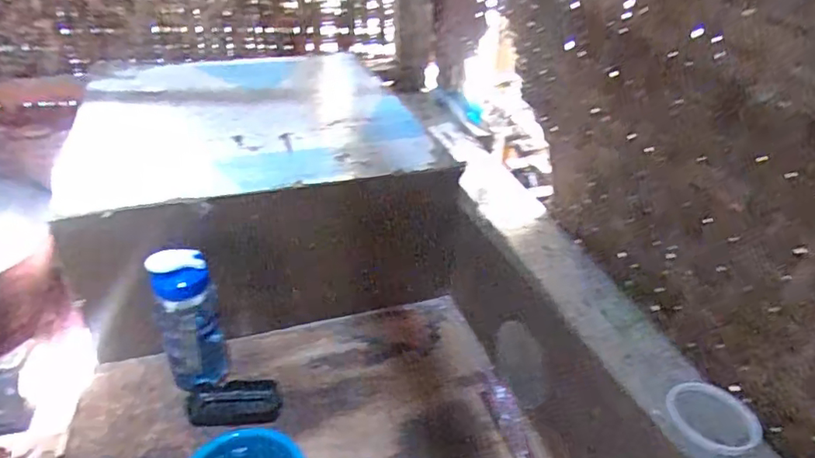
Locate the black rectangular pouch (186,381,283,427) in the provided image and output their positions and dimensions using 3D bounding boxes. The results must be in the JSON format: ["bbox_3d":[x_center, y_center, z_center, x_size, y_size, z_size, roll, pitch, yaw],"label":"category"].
[{"bbox_3d":[-0.227,0.228,0.747,0.116,0.024,0.050,-2,32,-7],"label":"black rectangular pouch"}]

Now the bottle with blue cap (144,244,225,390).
[{"bbox_3d":[-0.275,0.118,0.721,0.073,0.202,0.068,-12,35,-21],"label":"bottle with blue cap"}]

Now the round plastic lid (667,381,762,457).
[{"bbox_3d":[0.334,0.205,0.621,0.081,0.012,0.091,-11,34,-20],"label":"round plastic lid"}]

